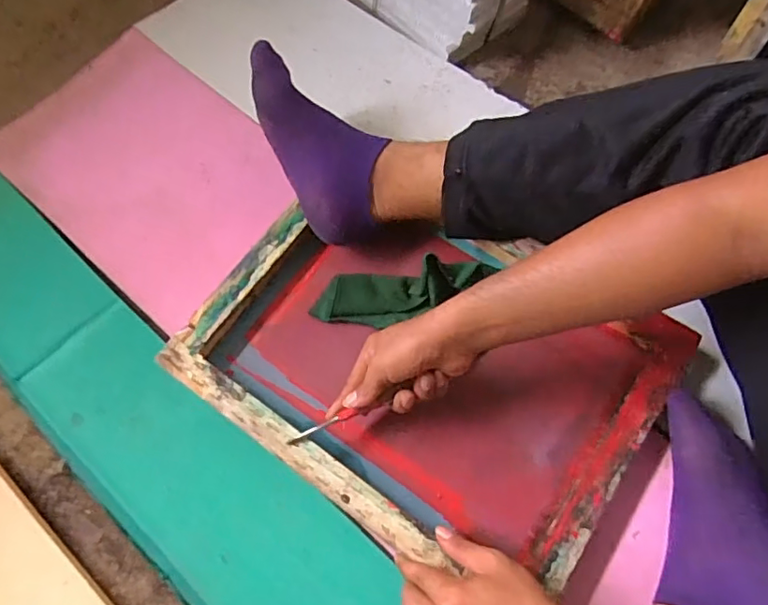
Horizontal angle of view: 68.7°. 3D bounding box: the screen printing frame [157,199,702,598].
[{"bbox_3d":[0.039,0.059,0.606,0.455,0.045,0.333,32,78,12],"label":"screen printing frame"}]

